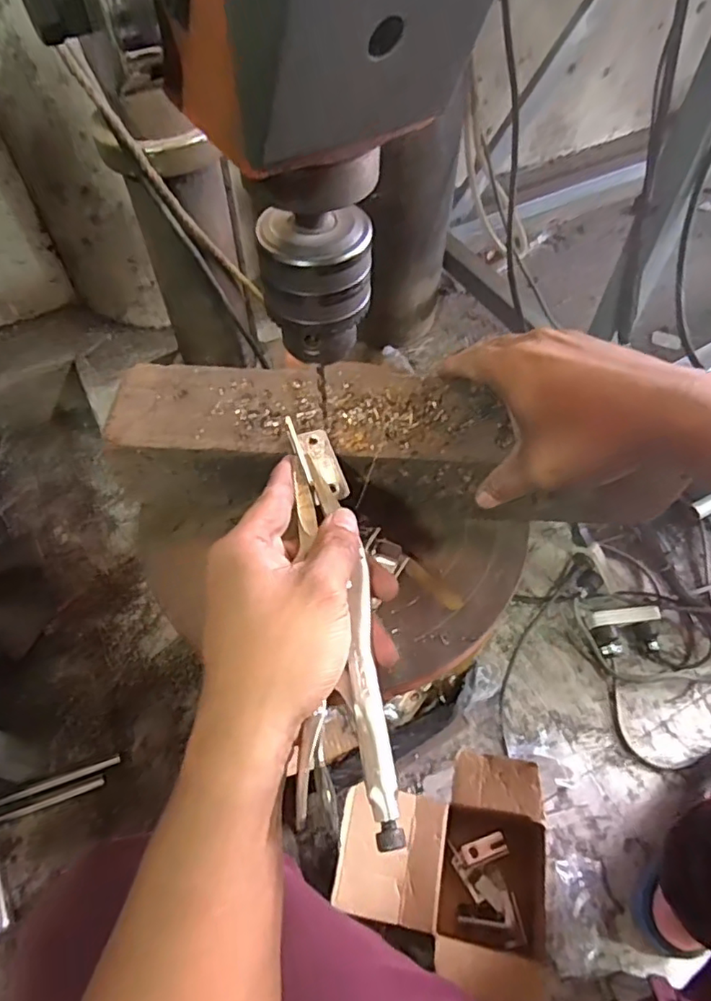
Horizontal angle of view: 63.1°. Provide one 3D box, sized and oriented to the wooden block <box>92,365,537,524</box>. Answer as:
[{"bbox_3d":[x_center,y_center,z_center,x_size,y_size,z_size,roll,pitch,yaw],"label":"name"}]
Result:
[{"bbox_3d":[-0.027,-0.042,0.450,0.285,0.085,0.085,2,56,-2],"label":"wooden block"}]

